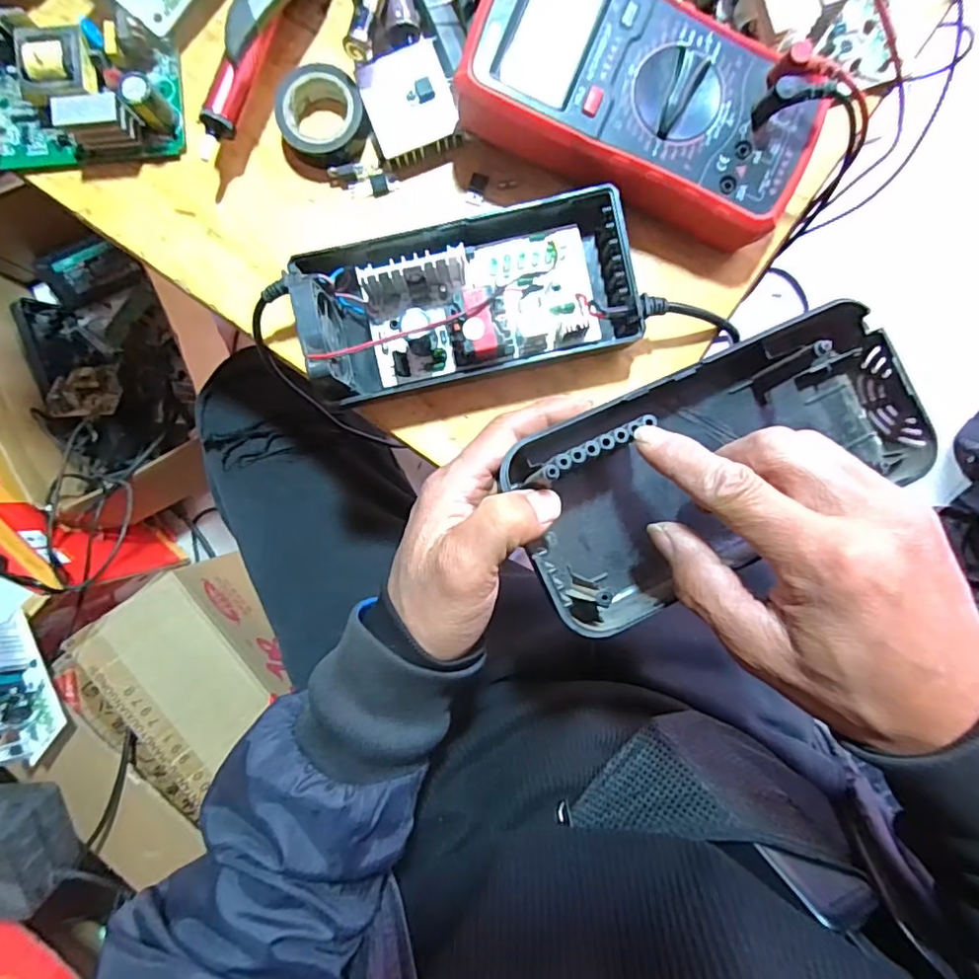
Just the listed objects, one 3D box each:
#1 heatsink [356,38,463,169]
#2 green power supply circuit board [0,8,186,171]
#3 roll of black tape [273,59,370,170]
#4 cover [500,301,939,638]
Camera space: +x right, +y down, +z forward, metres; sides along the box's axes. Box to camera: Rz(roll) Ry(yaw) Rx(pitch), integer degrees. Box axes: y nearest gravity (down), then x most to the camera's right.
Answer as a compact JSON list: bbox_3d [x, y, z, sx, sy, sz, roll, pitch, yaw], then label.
[{"bbox_3d":[-0.046,-0.221,0.316,0.049,0.014,0.057,-20,90,1],"label":"heatsink"},{"bbox_3d":[-0.242,-0.228,0.315,0.118,0.031,0.067,-5,91,1],"label":"green power supply circuit board"},{"bbox_3d":[-0.096,-0.214,0.318,0.047,0.018,0.051,0,91,1],"label":"roll of black tape"},{"bbox_3d":[0.114,-0.014,0.284,0.212,0.048,0.099,-26,90,-6],"label":"cover"}]

